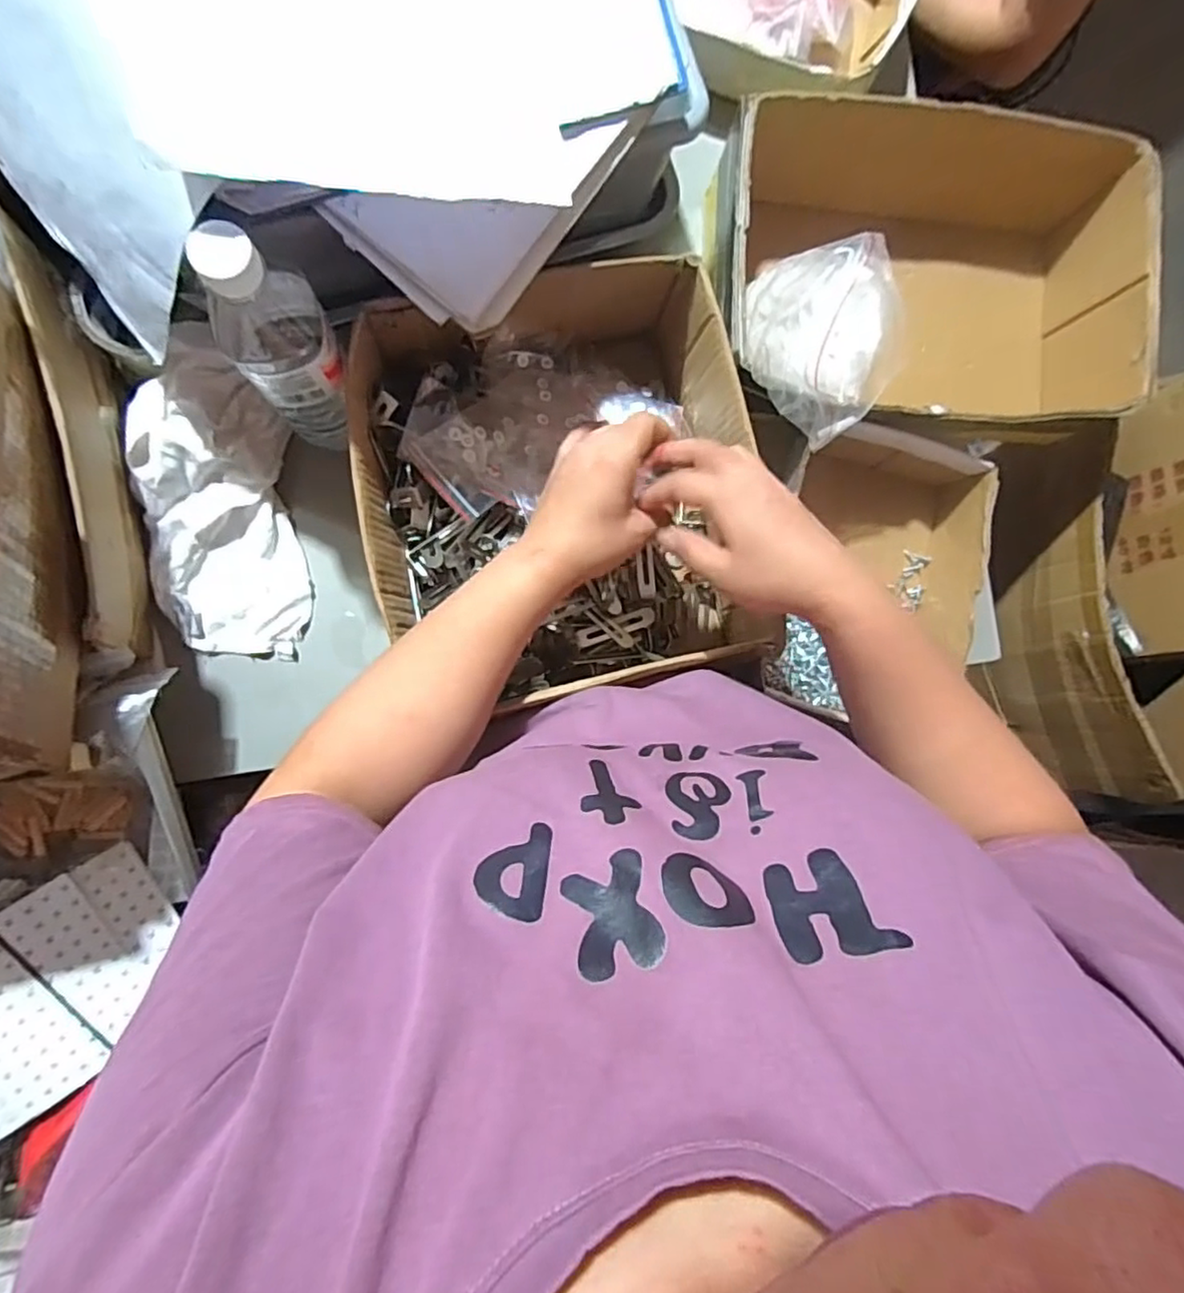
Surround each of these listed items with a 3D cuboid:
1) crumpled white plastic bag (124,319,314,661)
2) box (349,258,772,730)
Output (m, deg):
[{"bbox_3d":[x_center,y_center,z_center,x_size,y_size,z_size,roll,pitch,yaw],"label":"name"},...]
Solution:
[{"bbox_3d":[-0.303,-0.113,0.522,0.116,0.044,0.248,-6,104,-7],"label":"crumpled white plastic bag"},{"bbox_3d":[-0.027,-0.112,0.498,0.273,0.113,0.286,-12,90,-7],"label":"box"}]

